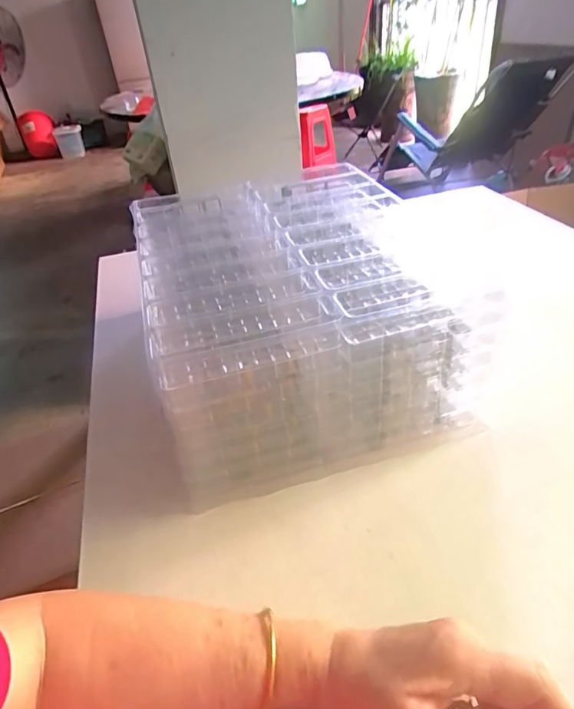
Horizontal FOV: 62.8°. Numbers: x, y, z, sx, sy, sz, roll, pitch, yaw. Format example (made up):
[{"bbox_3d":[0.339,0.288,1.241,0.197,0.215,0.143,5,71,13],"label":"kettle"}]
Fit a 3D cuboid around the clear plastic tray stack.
[{"bbox_3d":[0.004,-0.059,0.609,0.331,0.196,0.409,-15,36,-9],"label":"clear plastic tray stack"}]

